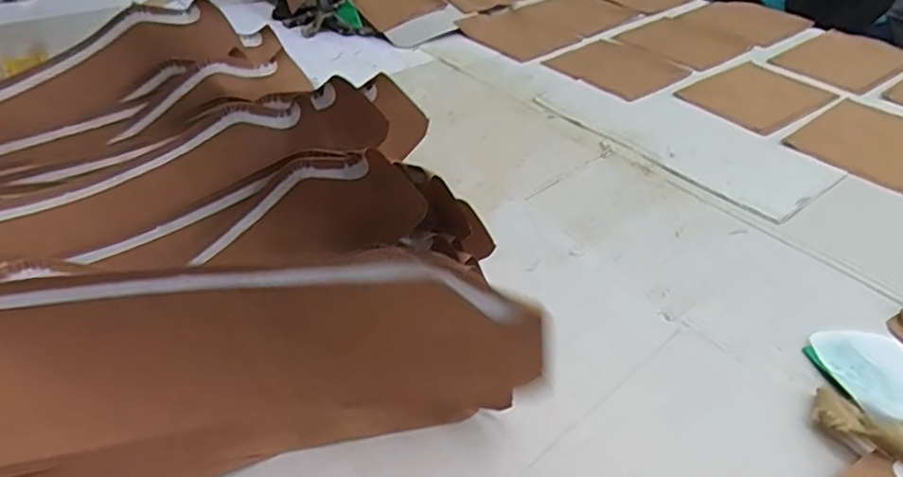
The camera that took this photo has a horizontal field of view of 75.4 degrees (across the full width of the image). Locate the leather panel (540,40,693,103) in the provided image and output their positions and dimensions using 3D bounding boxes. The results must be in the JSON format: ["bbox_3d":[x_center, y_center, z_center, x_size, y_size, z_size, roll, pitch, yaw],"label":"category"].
[{"bbox_3d":[0.254,-0.267,0.908,0.161,0.007,0.181,-24,45,-26],"label":"leather panel"}]

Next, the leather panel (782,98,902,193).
[{"bbox_3d":[0.528,-0.122,0.733,0.187,0.004,0.148,-27,46,-29],"label":"leather panel"}]

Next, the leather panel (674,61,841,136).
[{"bbox_3d":[0.431,-0.206,0.836,0.185,0.009,0.152,-25,45,-27],"label":"leather panel"}]

